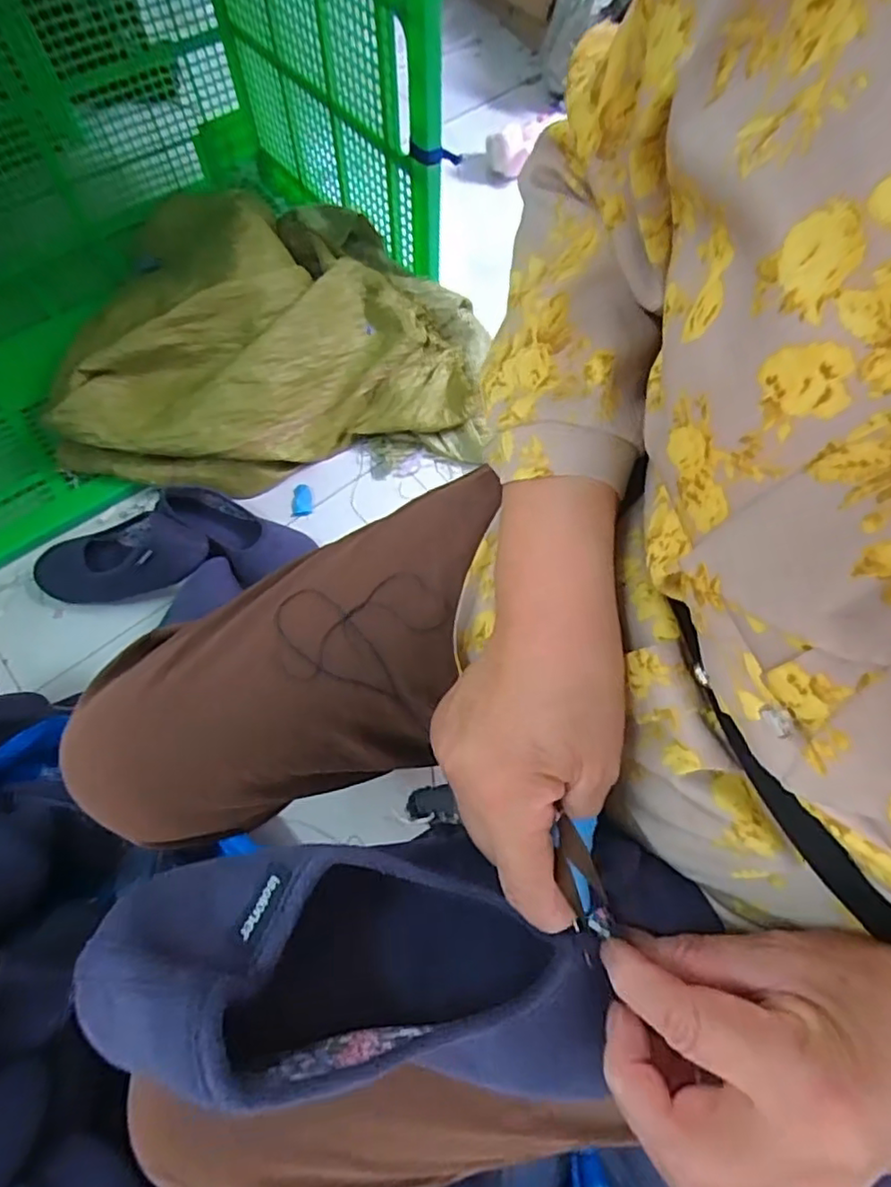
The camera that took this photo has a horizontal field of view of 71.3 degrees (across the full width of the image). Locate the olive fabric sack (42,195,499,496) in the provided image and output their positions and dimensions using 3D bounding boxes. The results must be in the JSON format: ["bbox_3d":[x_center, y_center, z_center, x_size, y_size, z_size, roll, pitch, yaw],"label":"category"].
[{"bbox_3d":[-0.247,-0.390,0.936,0.580,0.175,0.428,0,66,-1],"label":"olive fabric sack"}]

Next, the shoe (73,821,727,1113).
[{"bbox_3d":[-0.009,0.144,0.243,0.237,0.063,0.089,6,65,-15],"label":"shoe"}]

